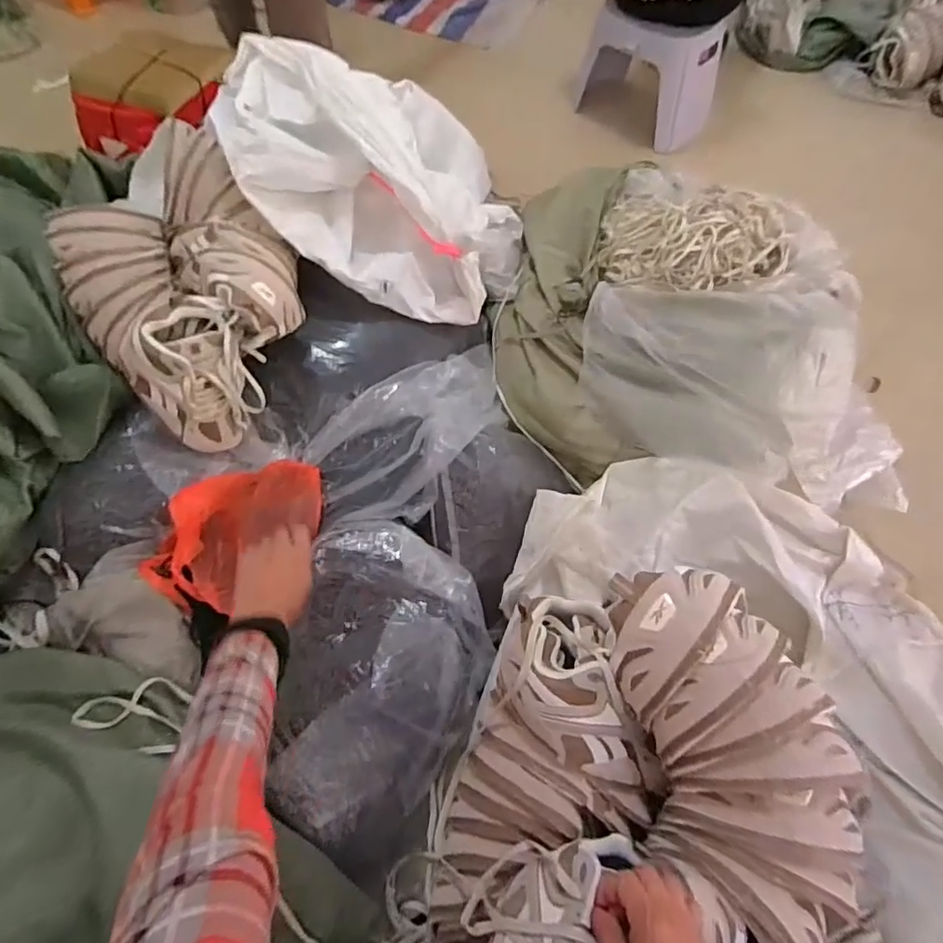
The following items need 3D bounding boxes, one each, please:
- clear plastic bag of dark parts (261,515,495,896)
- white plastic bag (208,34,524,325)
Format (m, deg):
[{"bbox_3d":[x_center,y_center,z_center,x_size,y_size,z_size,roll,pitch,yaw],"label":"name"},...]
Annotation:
[{"bbox_3d":[-0.102,0.278,0.734,0.236,0.140,0.407,2,62,2],"label":"clear plastic bag of dark parts"},{"bbox_3d":[-0.141,-0.504,0.961,0.456,0.330,0.429,-2,62,0],"label":"white plastic bag"}]

